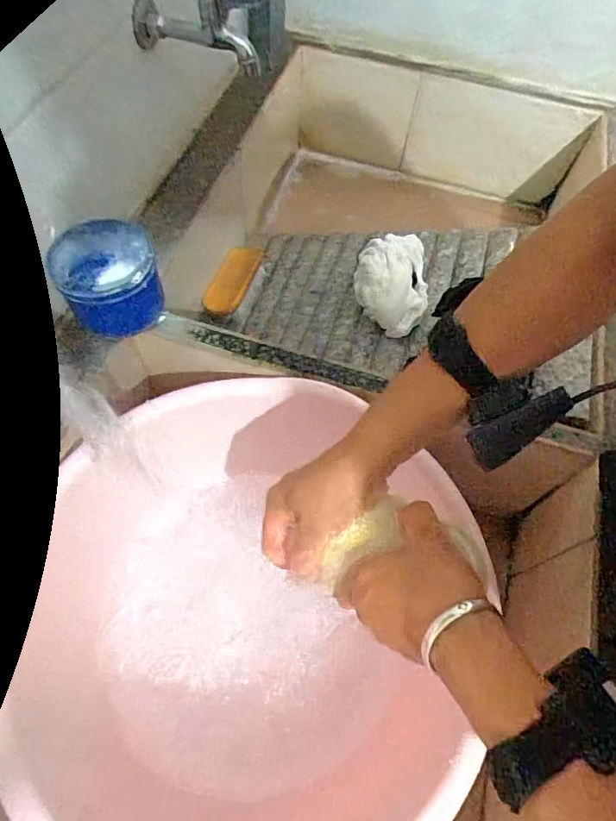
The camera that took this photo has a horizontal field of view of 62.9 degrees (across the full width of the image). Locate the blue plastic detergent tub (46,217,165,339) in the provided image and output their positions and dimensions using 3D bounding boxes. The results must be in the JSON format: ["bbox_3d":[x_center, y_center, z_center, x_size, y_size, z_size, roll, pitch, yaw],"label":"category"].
[{"bbox_3d":[-0.207,-0.135,0.525,0.101,0.072,0.094,-15,63,-12],"label":"blue plastic detergent tub"}]

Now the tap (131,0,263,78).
[{"bbox_3d":[-0.114,-0.394,0.511,0.130,0.070,0.049,4,61,-2],"label":"tap"}]

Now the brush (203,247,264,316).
[{"bbox_3d":[-0.102,-0.197,0.740,0.054,0.026,0.139,20,62,7],"label":"brush"}]

